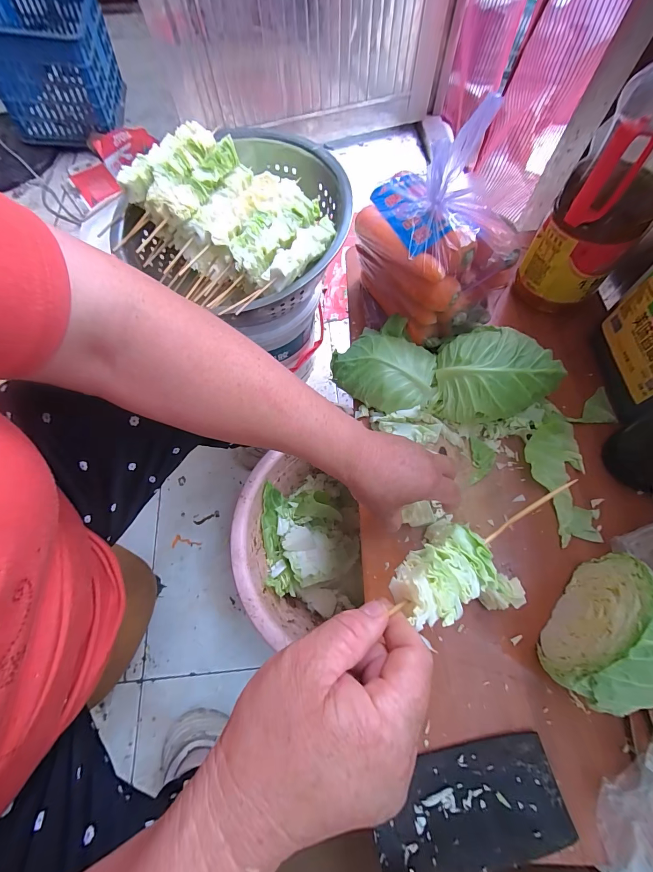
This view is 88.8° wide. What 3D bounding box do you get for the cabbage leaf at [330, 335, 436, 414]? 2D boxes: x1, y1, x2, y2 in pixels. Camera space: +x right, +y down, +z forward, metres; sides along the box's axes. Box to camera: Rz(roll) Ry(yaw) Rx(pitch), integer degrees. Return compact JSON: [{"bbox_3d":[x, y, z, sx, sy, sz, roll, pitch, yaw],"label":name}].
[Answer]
[{"bbox_3d":[0.073,-0.087,0.448,0.135,0.049,0.095,14,70,7],"label":"cabbage leaf"}]

